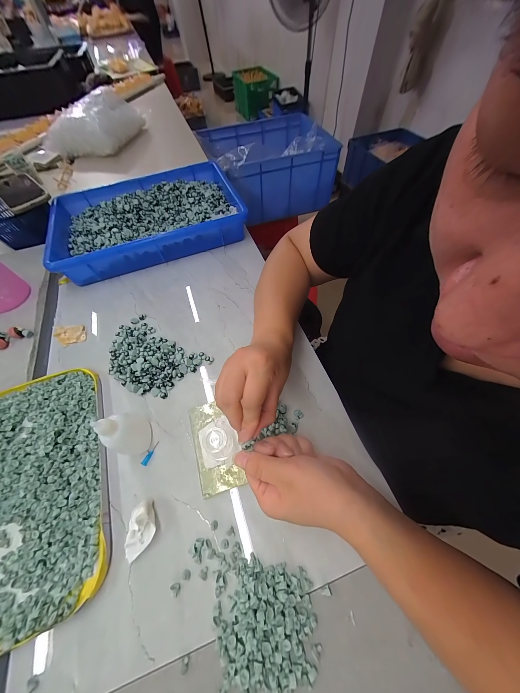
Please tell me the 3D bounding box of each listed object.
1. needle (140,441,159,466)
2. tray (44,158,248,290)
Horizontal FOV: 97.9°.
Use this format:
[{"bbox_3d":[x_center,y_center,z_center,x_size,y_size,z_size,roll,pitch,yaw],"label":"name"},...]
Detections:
[{"bbox_3d":[-0.138,0.134,0.285,0.006,0.004,0.030,19,63,12],"label":"needle"},{"bbox_3d":[-0.233,-0.271,0.484,0.362,0.064,0.240,-19,61,-9],"label":"tray"}]

